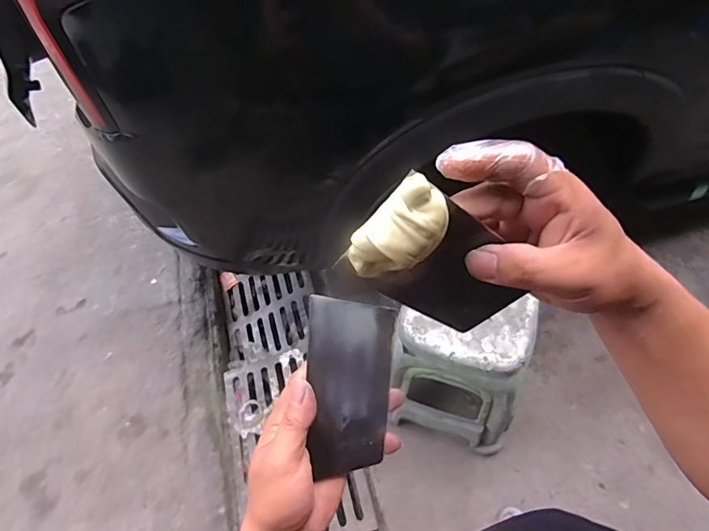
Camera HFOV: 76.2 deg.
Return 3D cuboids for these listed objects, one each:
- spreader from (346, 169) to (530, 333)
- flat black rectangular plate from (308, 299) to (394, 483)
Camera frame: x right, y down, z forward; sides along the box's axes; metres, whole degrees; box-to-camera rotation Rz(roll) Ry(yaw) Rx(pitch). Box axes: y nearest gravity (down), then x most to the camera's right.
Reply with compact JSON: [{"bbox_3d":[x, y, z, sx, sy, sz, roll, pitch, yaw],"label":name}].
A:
[{"bbox_3d":[0.048,0.005,0.262,0.068,0.133,0.028,-21,53,21],"label":"spreader"},{"bbox_3d":[-0.002,0.090,0.341,0.067,0.008,0.132,0,96,-25],"label":"flat black rectangular plate"}]

